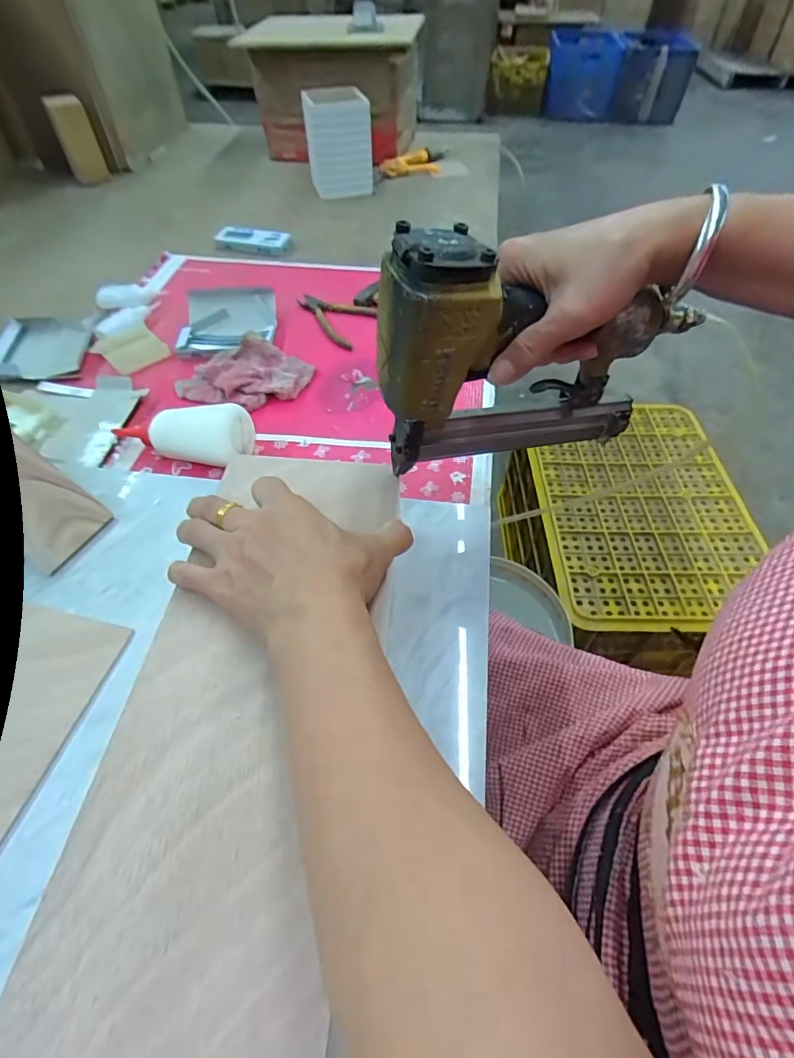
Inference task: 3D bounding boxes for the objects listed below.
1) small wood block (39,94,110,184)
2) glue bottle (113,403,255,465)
[{"bbox_3d":[-0.648,-0.792,1.000,0.065,0.136,0.061,-30,57,-22],"label":"small wood block"},{"bbox_3d":[-0.231,-0.101,0.519,0.161,0.048,0.057,3,51,2],"label":"glue bottle"}]

